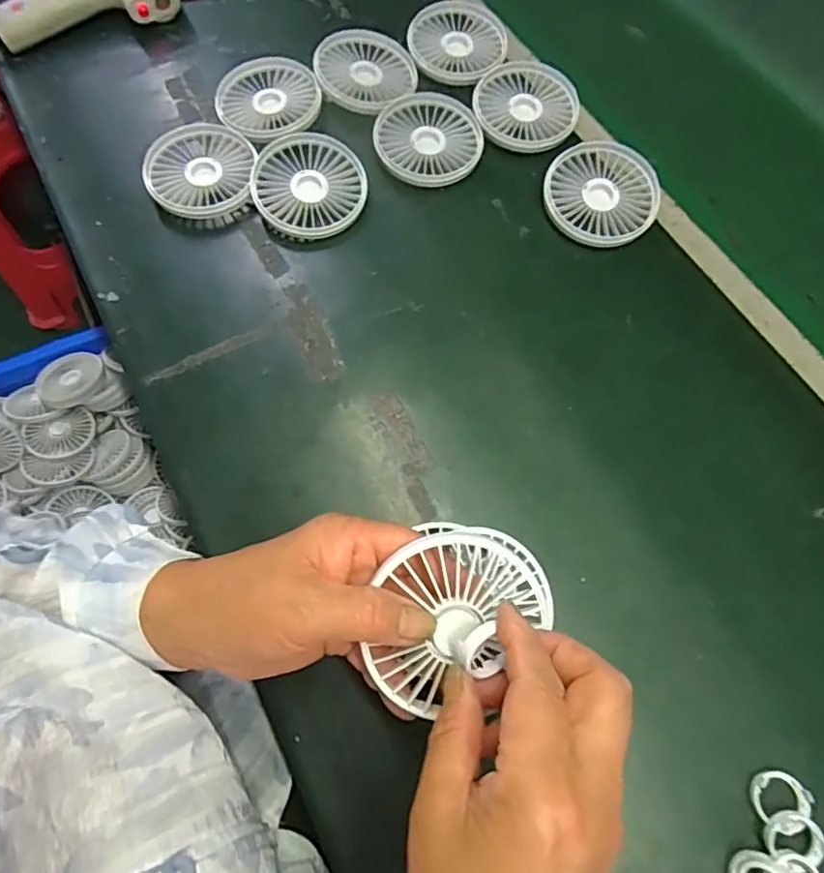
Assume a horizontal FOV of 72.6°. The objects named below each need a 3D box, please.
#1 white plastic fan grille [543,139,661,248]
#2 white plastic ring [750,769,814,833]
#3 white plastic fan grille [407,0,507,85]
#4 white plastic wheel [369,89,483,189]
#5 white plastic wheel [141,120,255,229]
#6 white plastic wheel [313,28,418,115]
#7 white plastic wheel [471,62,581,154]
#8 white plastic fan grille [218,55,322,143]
[{"bbox_3d":[0.151,-0.194,0.447,0.086,0.018,0.094,0,68,0],"label":"white plastic fan grille"},{"bbox_3d":[0.193,0.190,0.294,0.028,0.007,0.027,0,68,0],"label":"white plastic ring"},{"bbox_3d":[0.041,-0.359,0.510,0.085,0.010,0.097,-10,68,-4],"label":"white plastic fan grille"},{"bbox_3d":[0.013,-0.250,0.474,0.086,0.017,0.092,-9,68,-4],"label":"white plastic wheel"},{"bbox_3d":[-0.170,-0.215,0.458,0.087,0.018,0.088,0,68,0],"label":"white plastic wheel"},{"bbox_3d":[-0.040,-0.321,0.493,0.086,0.011,0.090,0,68,0],"label":"white plastic wheel"},{"bbox_3d":[0.098,-0.285,0.486,0.086,0.018,0.094,0,68,0],"label":"white plastic wheel"},{"bbox_3d":[-0.124,-0.292,0.489,0.086,0.015,0.092,-10,68,-4],"label":"white plastic fan grille"}]

